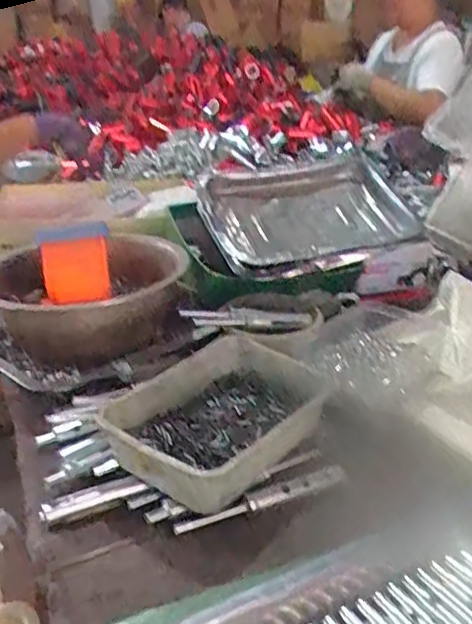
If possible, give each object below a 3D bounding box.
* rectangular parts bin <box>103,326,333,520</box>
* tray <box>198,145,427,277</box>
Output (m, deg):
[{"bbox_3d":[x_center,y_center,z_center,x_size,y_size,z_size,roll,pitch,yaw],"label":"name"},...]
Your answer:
[{"bbox_3d":[-0.010,0.092,0.518,0.187,0.054,0.141,-19,31,-35],"label":"rectangular parts bin"},{"bbox_3d":[0.091,-0.128,0.796,0.269,0.042,0.199,-18,50,-22],"label":"tray"}]

